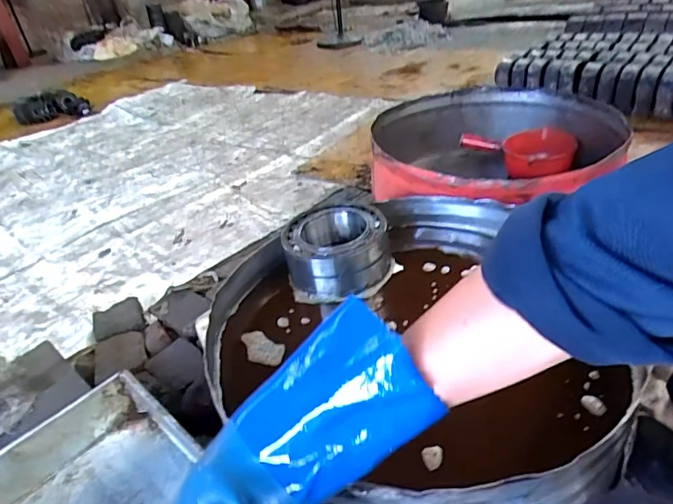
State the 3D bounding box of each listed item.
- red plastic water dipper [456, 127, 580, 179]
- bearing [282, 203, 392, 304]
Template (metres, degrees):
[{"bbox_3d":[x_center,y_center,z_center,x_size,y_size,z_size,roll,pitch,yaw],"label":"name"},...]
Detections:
[{"bbox_3d":[0.490,-0.273,1.258,0.158,0.081,0.294,-23,36,-20],"label":"red plastic water dipper"},{"bbox_3d":[0.003,-0.002,0.838,0.181,0.086,0.169,-10,33,-1],"label":"bearing"}]

